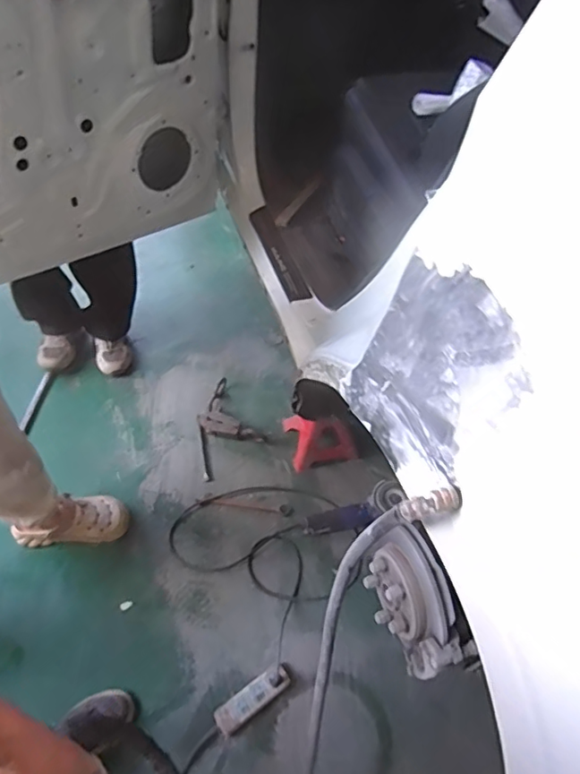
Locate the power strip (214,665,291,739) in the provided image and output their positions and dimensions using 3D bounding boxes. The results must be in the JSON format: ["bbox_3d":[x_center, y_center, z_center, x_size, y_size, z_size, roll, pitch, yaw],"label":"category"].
[{"bbox_3d":[-0.080,0.681,1.223,0.180,0.033,0.056,-28,59,-22],"label":"power strip"}]

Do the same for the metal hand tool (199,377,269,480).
[{"bbox_3d":[-0.211,0.116,1.624,0.199,0.023,0.259,-26,58,-21],"label":"metal hand tool"}]

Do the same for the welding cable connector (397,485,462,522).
[{"bbox_3d":[0.143,0.117,0.562,0.062,0.018,0.021,-11,54,-11],"label":"welding cable connector"}]

